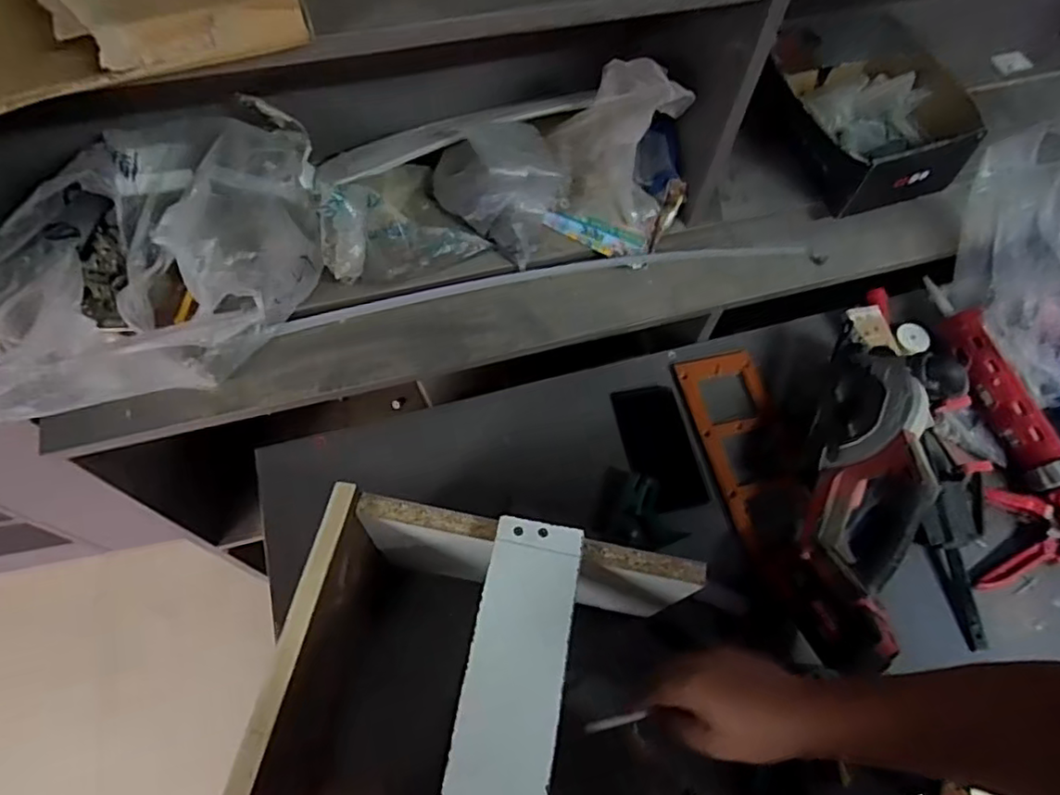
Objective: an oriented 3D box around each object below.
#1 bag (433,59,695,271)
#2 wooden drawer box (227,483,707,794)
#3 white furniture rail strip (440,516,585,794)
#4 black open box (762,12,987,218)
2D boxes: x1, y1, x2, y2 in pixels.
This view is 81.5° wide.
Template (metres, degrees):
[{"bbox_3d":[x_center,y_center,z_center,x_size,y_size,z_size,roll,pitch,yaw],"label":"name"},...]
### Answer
[{"bbox_3d":[0.043,-0.283,0.742,0.313,0.184,0.149,-8,64,-7],"label":"bag"},{"bbox_3d":[-0.038,0.283,0.539,0.307,0.245,0.289,10,63,2],"label":"wooden drawer box"},{"bbox_3d":[-0.016,0.233,0.436,0.072,0.008,0.292,11,63,2],"label":"white furniture rail strip"},{"bbox_3d":[0.461,-0.390,0.843,0.242,0.107,0.254,-21,66,-13],"label":"black open box"}]

